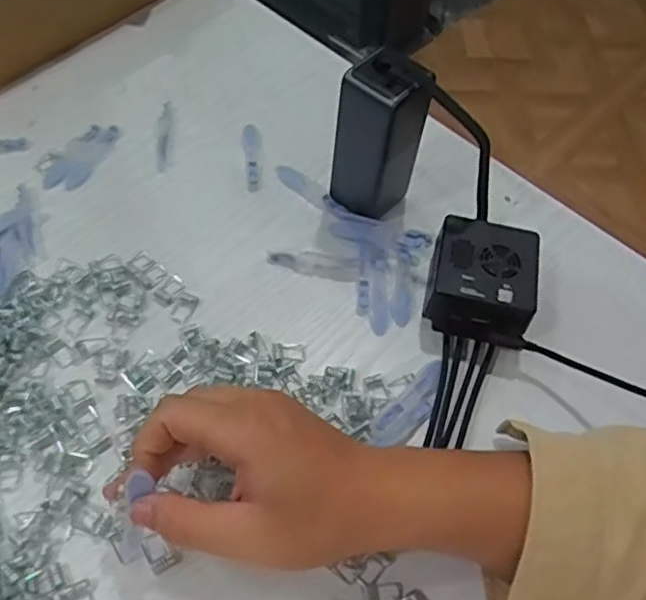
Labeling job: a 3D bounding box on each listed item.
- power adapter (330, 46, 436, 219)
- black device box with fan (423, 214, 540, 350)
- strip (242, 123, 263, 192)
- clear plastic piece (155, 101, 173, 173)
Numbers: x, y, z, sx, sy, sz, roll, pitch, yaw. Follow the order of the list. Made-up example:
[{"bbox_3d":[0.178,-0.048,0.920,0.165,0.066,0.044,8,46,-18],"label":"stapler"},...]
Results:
[{"bbox_3d":[0.042,-0.120,0.483,0.049,0.134,0.049,37,62,18],"label":"power adapter"},{"bbox_3d":[0.115,-0.014,0.470,0.074,0.049,0.087,13,57,4],"label":"black device box with fan"},{"bbox_3d":[-0.062,-0.127,0.557,0.017,0.005,0.077,-2,57,-6],"label":"strip"},{"bbox_3d":[-0.142,-0.149,0.565,0.013,0.004,0.080,0,57,-5],"label":"clear plastic piece"}]

